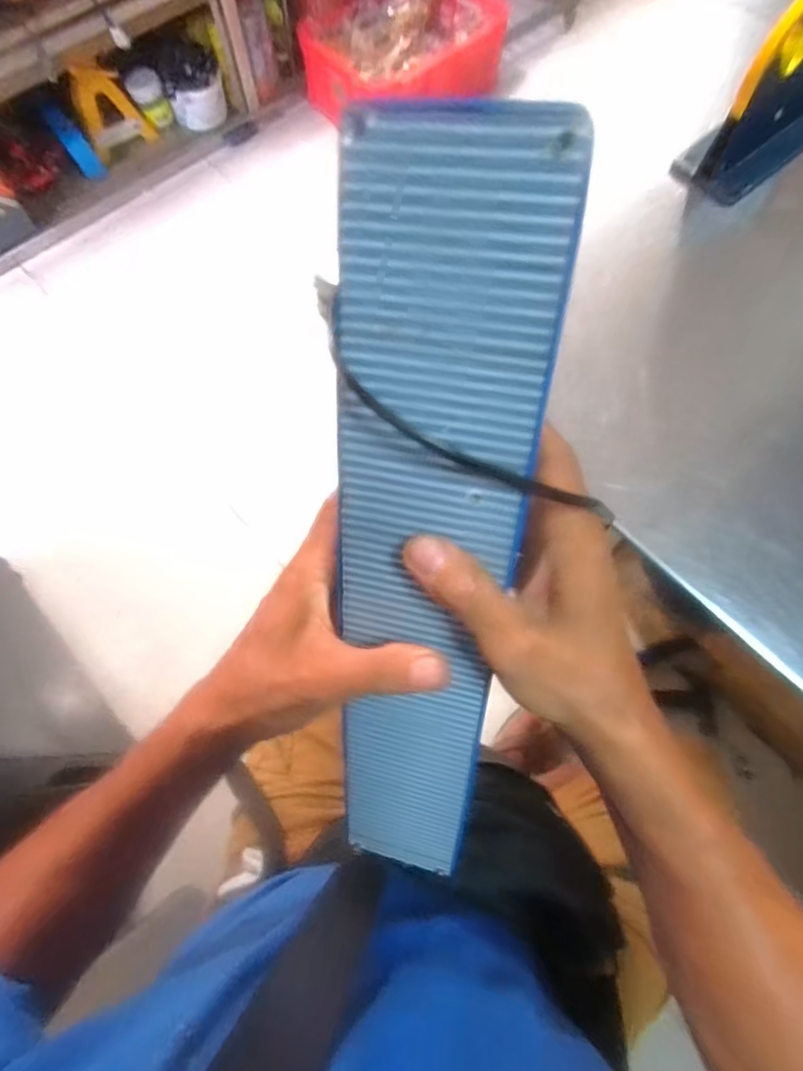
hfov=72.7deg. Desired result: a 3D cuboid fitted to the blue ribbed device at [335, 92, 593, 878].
[{"bbox_3d":[0.008,0.043,0.255,0.072,0.386,0.017,5,34,1],"label":"blue ribbed device"}]

